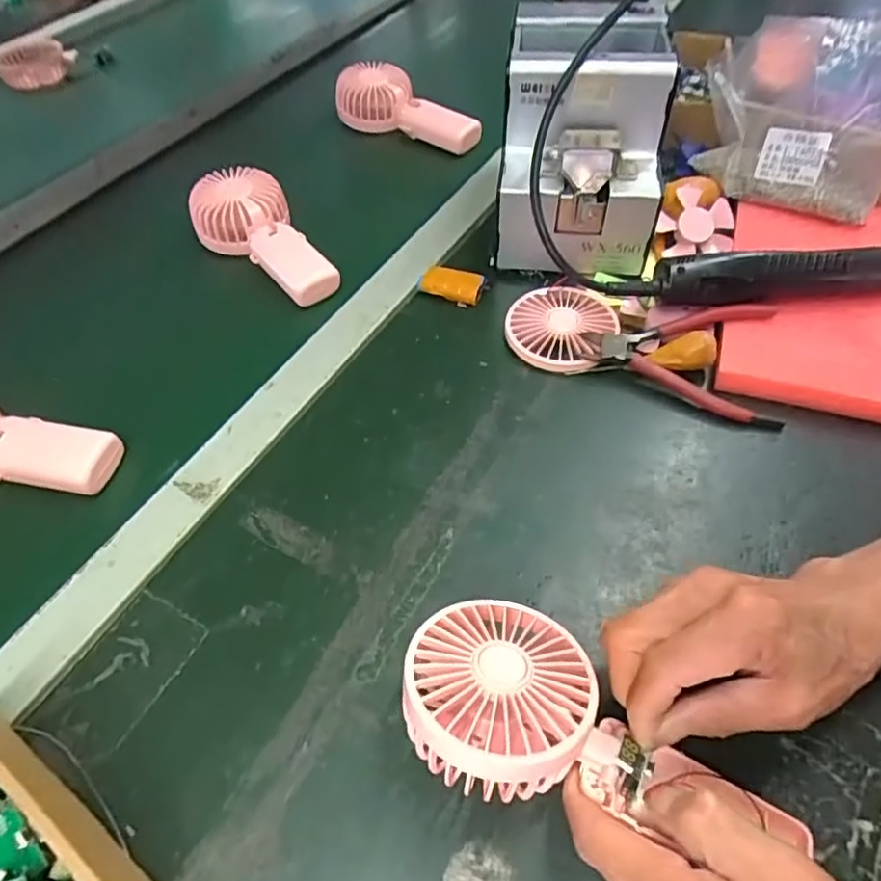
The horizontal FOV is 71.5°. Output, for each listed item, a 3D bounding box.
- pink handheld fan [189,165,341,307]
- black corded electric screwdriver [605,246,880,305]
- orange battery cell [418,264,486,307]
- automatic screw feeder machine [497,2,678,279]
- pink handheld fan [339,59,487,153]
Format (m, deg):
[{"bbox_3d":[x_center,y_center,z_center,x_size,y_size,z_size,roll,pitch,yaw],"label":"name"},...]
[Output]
[{"bbox_3d":[-0.156,-0.191,0.556,0.079,0.043,0.171,-38,60,-24],"label":"pink handheld fan"},{"bbox_3d":[0.252,-0.125,0.473,0.240,0.041,0.030,-3,52,1],"label":"black corded electric screwdriver"},{"bbox_3d":[0.009,-0.134,0.523,0.053,0.020,0.025,16,55,14],"label":"orange battery cell"},{"bbox_3d":[0.115,-0.251,0.509,0.123,0.150,0.154,4,53,5],"label":"automatic screw feeder machine"},{"bbox_3d":[-0.034,-0.375,0.694,0.180,0.055,0.067,27,58,22],"label":"pink handheld fan"}]

